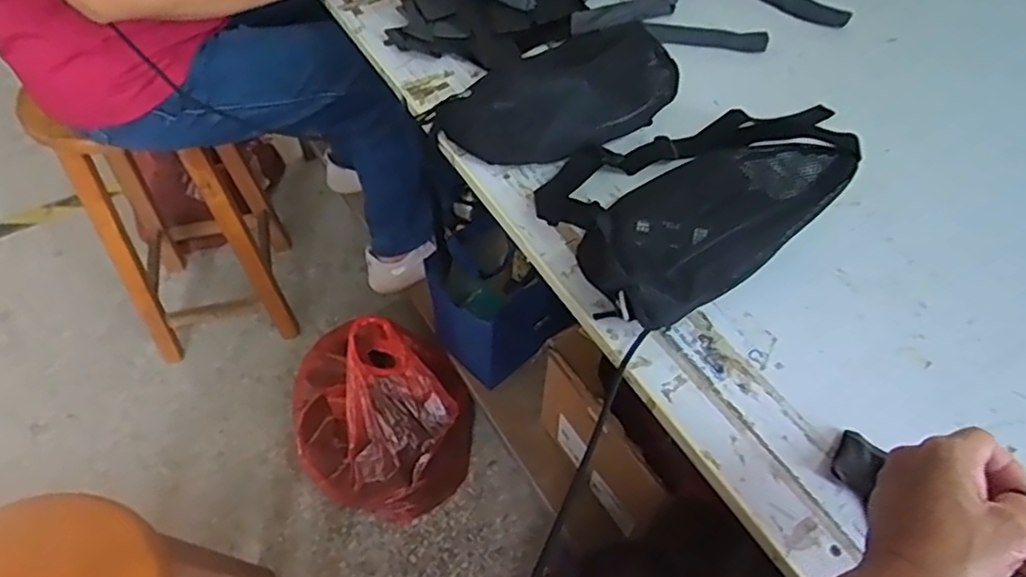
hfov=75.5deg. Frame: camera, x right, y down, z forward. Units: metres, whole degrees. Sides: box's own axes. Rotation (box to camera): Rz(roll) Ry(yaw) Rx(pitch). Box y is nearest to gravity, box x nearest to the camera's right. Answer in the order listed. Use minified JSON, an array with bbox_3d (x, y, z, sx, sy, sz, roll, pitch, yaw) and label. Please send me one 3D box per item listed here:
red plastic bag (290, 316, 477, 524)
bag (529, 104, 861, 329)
[{"bbox_3d":[-0.245,0.230,1.216,0.323,0.275,0.296,8,54,4],"label":"red plastic bag"},{"bbox_3d":[0.156,-0.092,0.630,0.277,0.097,0.195,-32,61,-23],"label":"bag"}]

